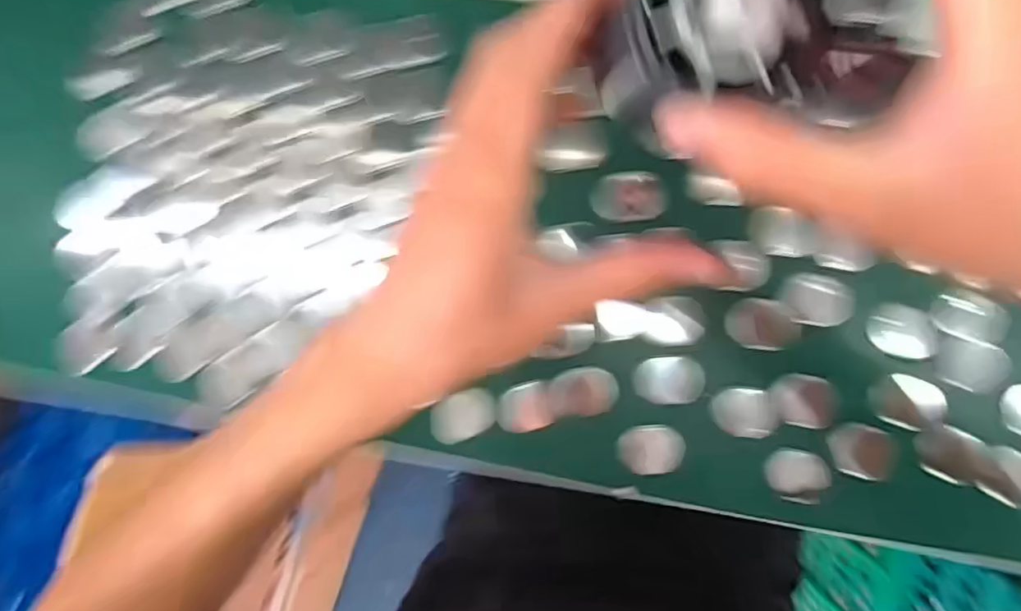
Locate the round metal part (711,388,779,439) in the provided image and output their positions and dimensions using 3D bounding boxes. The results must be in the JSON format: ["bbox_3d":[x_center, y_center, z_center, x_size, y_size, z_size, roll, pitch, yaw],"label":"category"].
[{"bbox_3d":[0.144,0.066,0.344,0.038,0.005,0.030,-2,90,3],"label":"round metal part"}]

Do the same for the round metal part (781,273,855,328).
[{"bbox_3d":[0.188,-0.003,0.345,0.040,0.008,0.030,12,91,2],"label":"round metal part"}]

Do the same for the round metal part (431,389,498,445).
[{"bbox_3d":[-0.030,0.069,0.355,0.042,0.005,0.029,-26,89,3],"label":"round metal part"}]

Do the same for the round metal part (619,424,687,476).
[{"bbox_3d":[0.088,0.090,0.350,0.040,0.004,0.030,-3,90,3],"label":"round metal part"}]

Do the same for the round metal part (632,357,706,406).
[{"bbox_3d":[0.098,0.046,0.348,0.042,0.004,0.029,-1,91,3],"label":"round metal part"}]

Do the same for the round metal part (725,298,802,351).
[{"bbox_3d":[0.158,0.012,0.351,0.044,0.004,0.030,8,91,3],"label":"round metal part"}]

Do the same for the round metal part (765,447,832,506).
[{"bbox_3d":[0.176,0.104,0.344,0.038,0.004,0.031,10,91,2],"label":"round metal part"}]

